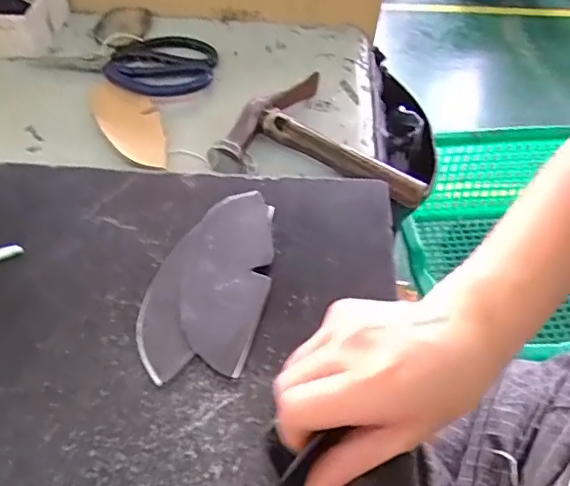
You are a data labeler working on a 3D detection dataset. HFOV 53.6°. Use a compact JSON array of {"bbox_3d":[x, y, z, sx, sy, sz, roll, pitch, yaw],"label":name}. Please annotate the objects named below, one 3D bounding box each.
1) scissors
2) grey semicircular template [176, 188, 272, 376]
[{"bbox_3d":[-0.154,-0.187,0.566,0.174,0.009,0.093,14,50,10],"label":"scissors"},{"bbox_3d":[-0.037,0.017,0.361,0.053,0.006,0.137,4,50,2],"label":"grey semicircular template"}]

